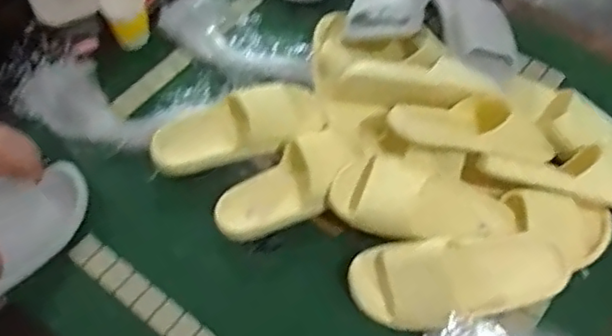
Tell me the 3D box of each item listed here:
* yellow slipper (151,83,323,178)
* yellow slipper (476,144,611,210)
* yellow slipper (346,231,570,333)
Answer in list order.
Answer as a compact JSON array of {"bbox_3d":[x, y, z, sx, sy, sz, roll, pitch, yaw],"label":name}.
[{"bbox_3d":[-0.100,-0.056,0.910,0.252,0.062,0.097,-14,59,-9],"label":"yellow slipper"},{"bbox_3d":[0.362,0.005,0.827,0.258,0.067,0.092,10,59,6],"label":"yellow slipper"},{"bbox_3d":[0.185,0.136,0.762,0.256,0.071,0.112,0,58,-1],"label":"yellow slipper"}]

